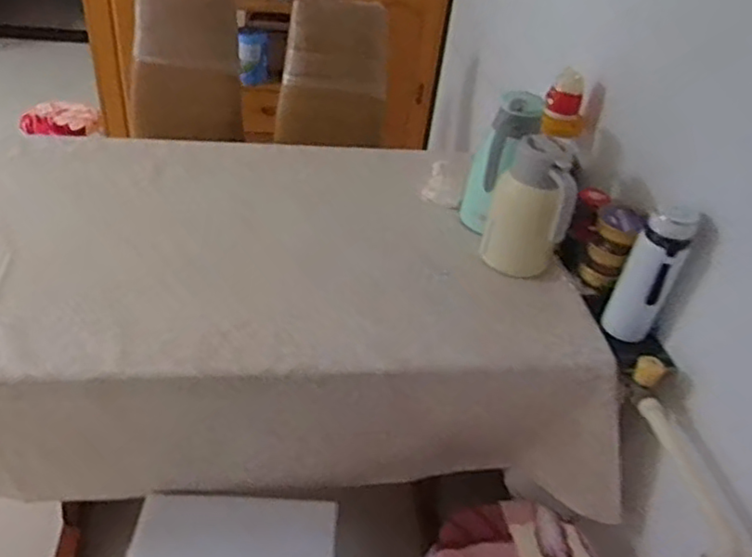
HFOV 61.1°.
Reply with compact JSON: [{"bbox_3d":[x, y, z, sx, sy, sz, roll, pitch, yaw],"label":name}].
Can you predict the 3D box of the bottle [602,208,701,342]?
[{"bbox_3d":[0.454,0.002,1.074,0.083,0.260,0.064,24,41,20],"label":"bottle"}]

